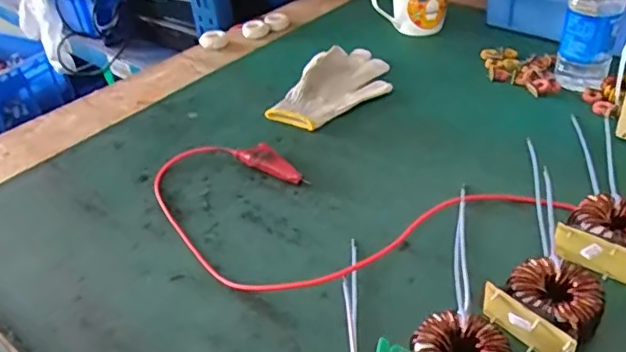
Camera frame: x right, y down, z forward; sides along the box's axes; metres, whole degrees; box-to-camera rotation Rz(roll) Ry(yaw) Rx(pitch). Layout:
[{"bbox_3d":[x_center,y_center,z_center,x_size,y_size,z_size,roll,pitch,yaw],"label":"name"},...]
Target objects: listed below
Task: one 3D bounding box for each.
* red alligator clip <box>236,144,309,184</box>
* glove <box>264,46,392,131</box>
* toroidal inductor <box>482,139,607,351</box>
[{"bbox_3d":[-0.045,-0.012,0.643,0.089,0.022,0.033,27,48,36],"label":"red alligator clip"},{"bbox_3d":[0.034,-0.120,0.783,0.124,0.017,0.206,11,40,21],"label":"glove"},{"bbox_3d":[0.183,0.102,0.445,0.074,0.037,0.076,-26,41,-24],"label":"toroidal inductor"}]

